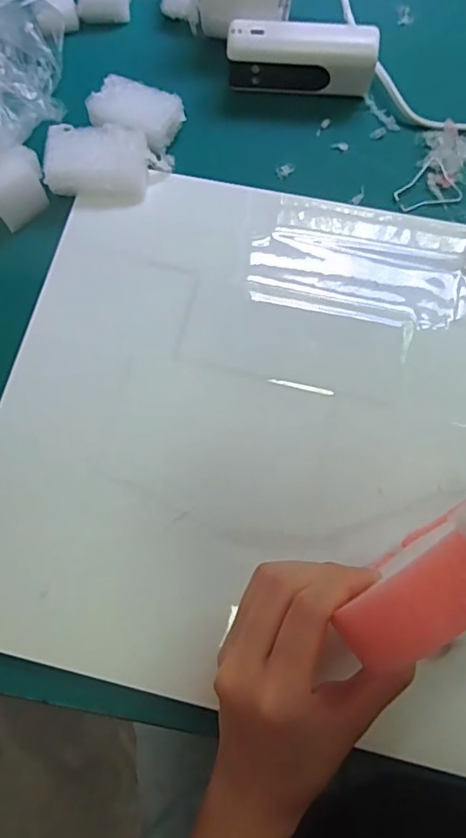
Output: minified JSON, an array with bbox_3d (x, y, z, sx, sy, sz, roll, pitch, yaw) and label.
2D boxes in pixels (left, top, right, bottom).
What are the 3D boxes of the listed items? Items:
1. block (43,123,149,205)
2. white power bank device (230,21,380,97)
[{"bbox_3d":[-0.086,-0.161,0.339,0.061,0.022,0.044,2,73,2],"label":"block"},{"bbox_3d":[0.045,-0.235,0.356,0.094,0.040,0.023,6,73,4],"label":"white power bank device"}]

